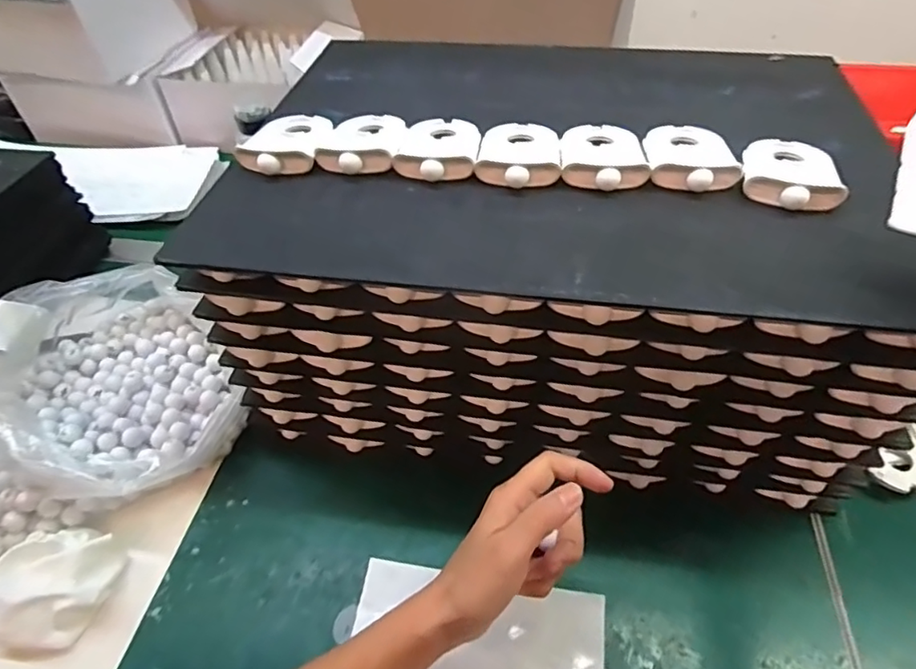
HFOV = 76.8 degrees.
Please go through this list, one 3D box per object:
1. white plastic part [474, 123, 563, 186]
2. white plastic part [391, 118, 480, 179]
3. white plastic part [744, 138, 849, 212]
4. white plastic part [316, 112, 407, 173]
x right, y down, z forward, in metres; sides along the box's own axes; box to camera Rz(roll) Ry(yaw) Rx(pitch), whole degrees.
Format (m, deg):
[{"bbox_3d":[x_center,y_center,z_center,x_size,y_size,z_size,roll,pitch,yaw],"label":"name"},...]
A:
[{"bbox_3d":[0.046,-0.136,0.422,0.058,0.014,0.089,5,47,7],"label":"white plastic part"},{"bbox_3d":[-0.013,-0.141,0.430,0.056,0.014,0.085,4,47,6],"label":"white plastic part"},{"bbox_3d":[0.227,-0.113,0.395,0.059,0.015,0.085,12,49,13],"label":"white plastic part"},{"bbox_3d":[-0.072,-0.149,0.439,0.059,0.015,0.080,1,47,3],"label":"white plastic part"}]

